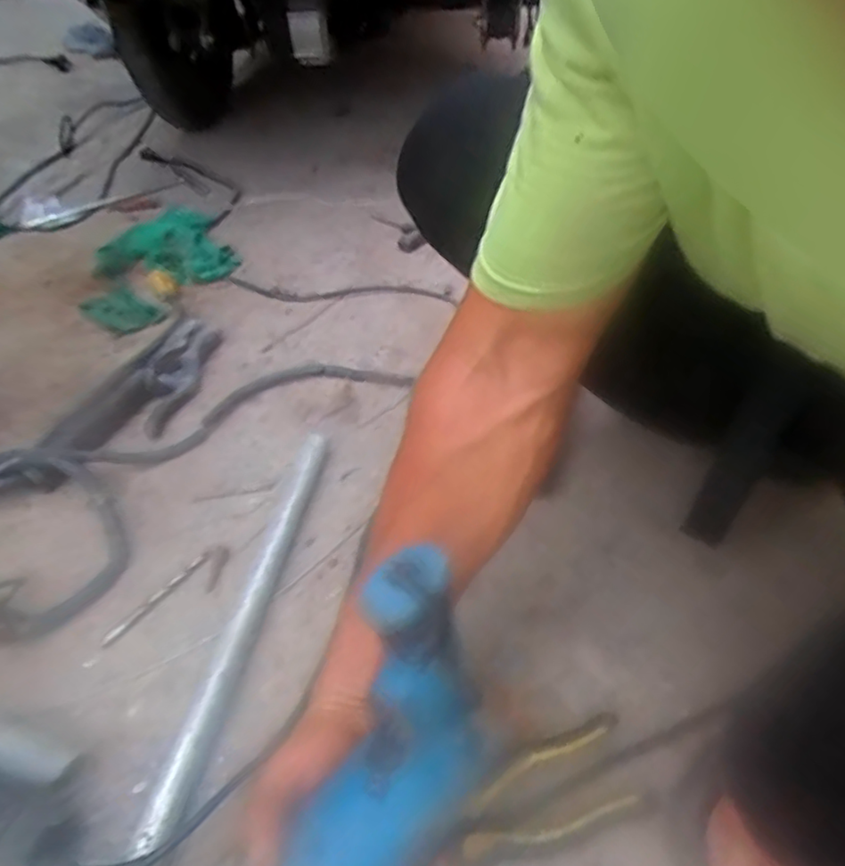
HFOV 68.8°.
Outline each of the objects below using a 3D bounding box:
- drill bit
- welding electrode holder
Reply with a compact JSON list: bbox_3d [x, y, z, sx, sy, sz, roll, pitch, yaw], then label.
[{"bbox_3d":[-0.241,0.149,0.559,0.010,0.004,0.109,28,56,27],"label":"drill bit"},{"bbox_3d":[-0.333,-0.046,0.724,0.099,0.038,0.290,12,50,16],"label":"welding electrode holder"}]

